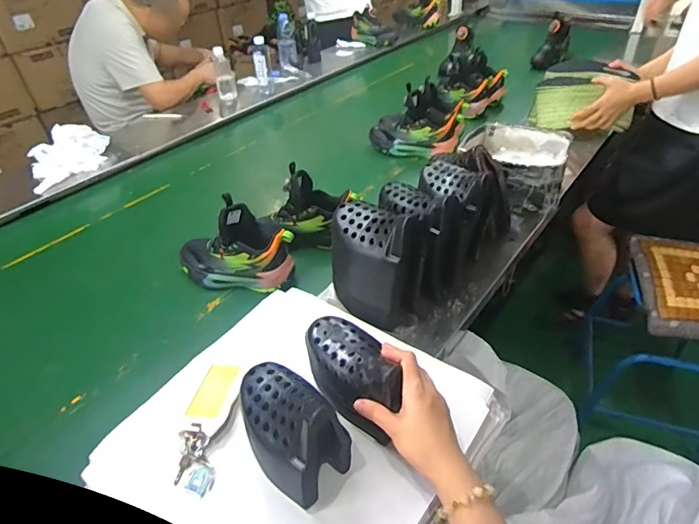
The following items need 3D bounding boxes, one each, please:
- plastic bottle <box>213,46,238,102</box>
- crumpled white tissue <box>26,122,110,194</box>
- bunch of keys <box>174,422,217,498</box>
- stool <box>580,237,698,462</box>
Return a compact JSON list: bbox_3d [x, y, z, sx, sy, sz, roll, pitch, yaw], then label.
[{"bbox_3d":[-0.431,-0.640,1.563,0.066,0.167,0.061,-11,40,-7],"label":"plastic bottle"},{"bbox_3d":[-0.743,-0.279,1.214,0.203,0.096,0.174,-21,42,-18],"label":"crumpled white tissue"},{"bbox_3d":[-0.186,0.236,0.544,0.043,0.009,0.082,-17,54,-15],"label":"bunch of keys"},{"bbox_3d":[0.851,0.229,1.238,0.299,0.502,0.323,11,42,19],"label":"stool"}]

